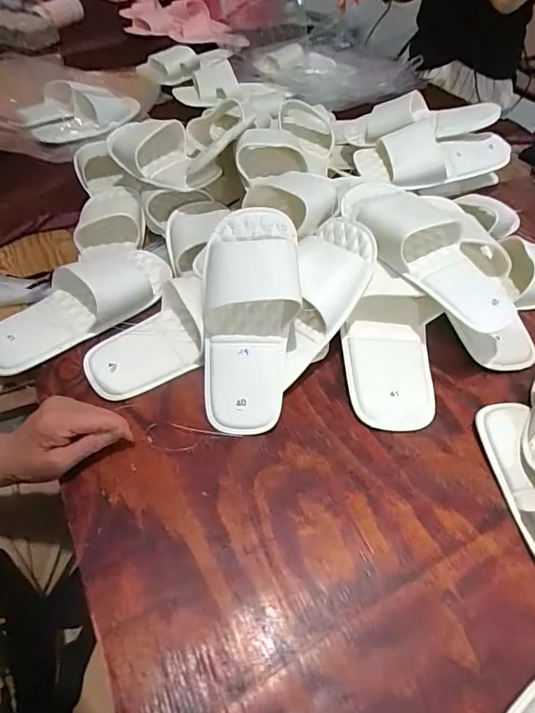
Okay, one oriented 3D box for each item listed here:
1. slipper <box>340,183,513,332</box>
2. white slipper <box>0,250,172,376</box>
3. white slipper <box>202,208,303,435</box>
[{"bbox_3d":[0.180,-0.124,0.465,0.085,0.059,0.223,-32,73,-25],"label":"slipper"},{"bbox_3d":[-0.227,-0.064,0.504,0.231,0.053,0.111,-34,59,-26],"label":"white slipper"},{"bbox_3d":[-0.022,-0.039,0.440,0.102,0.054,0.226,3,84,5],"label":"white slipper"}]

